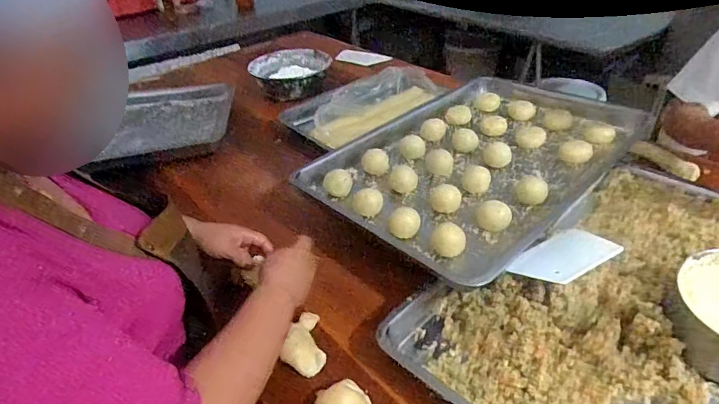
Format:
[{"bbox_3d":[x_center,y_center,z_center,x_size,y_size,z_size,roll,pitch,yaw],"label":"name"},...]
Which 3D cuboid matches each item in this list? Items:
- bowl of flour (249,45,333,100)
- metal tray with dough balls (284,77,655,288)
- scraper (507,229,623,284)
[{"bbox_3d":[-0.181,-0.343,1.258,0.205,0.088,0.218,-3,35,2],"label":"bowl of flour"},{"bbox_3d":[0.209,-0.082,0.856,0.382,0.056,0.532,26,45,35],"label":"metal tray with dough balls"},{"bbox_3d":[0.274,0.074,0.628,0.129,0.008,0.096,-24,17,-16],"label":"scraper"}]

